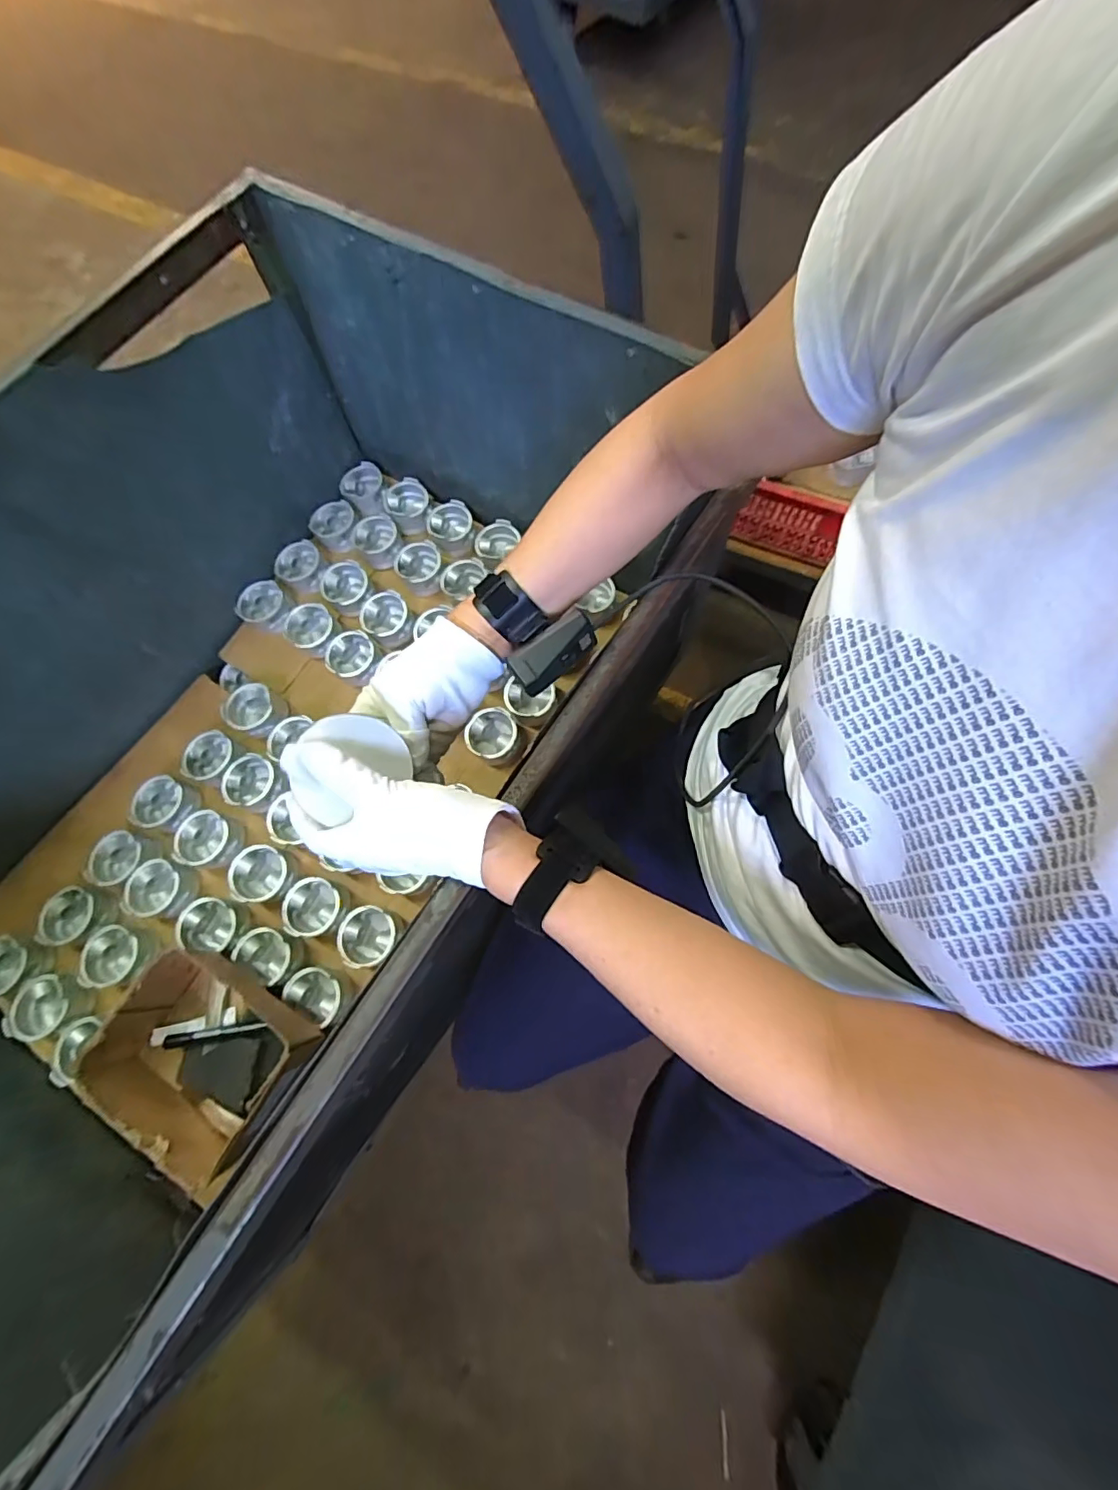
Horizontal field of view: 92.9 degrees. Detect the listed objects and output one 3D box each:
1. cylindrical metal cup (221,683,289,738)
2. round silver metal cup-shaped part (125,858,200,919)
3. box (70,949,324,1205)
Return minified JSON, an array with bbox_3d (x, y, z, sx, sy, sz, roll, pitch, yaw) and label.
[{"bbox_3d":[-0.485,-0.054,0.855,0.079,0.053,0.078,-1,72,2],"label":"cylindrical metal cup"},{"bbox_3d":[-0.568,0.206,0.766,0.085,0.044,0.084,-1,72,2],"label":"round silver metal cup-shaped part"},{"bbox_3d":[-0.422,0.376,0.647,0.208,0.109,0.168,30,76,11],"label":"box"}]

